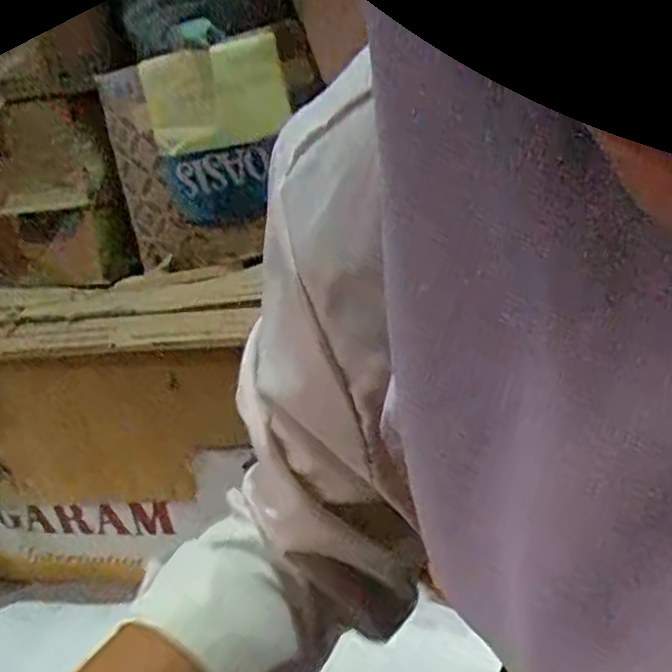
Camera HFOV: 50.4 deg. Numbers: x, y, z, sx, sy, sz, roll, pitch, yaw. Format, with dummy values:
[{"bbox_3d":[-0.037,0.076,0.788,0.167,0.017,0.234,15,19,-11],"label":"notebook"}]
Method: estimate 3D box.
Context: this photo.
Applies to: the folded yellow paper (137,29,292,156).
[{"bbox_3d":[-0.113,-0.224,0.666,0.132,0.089,0.022,-1,21,16],"label":"folded yellow paper"}]

